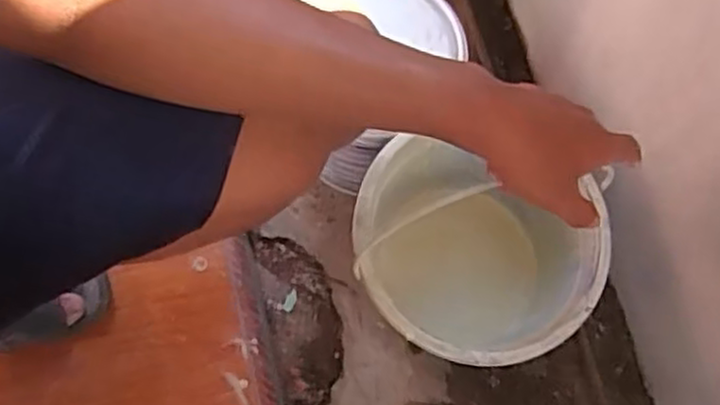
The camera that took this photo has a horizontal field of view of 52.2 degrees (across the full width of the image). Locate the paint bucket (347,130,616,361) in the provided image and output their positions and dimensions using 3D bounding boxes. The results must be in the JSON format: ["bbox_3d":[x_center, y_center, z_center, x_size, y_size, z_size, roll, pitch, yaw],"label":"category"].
[{"bbox_3d":[0.106,0.066,0.748,0.220,0.231,0.201,0,73,0],"label":"paint bucket"}]

